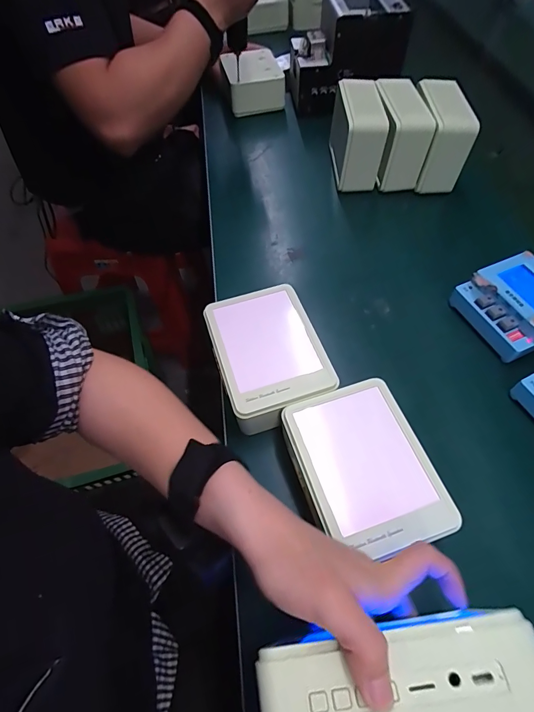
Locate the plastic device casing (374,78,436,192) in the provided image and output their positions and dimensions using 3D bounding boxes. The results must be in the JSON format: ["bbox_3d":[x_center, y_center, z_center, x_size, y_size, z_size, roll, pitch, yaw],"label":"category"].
[{"bbox_3d":[0.198,-0.337,0.591,0.064,0.112,0.135,0,57,1],"label":"plastic device casing"}]

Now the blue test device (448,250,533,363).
[{"bbox_3d":[0.283,-0.055,0.432,0.097,0.051,0.103,-21,59,-12],"label":"blue test device"}]

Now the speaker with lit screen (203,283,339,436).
[{"bbox_3d":[0.002,-0.004,0.405,0.111,0.052,0.149,-17,58,-10],"label":"speaker with lit screen"}]

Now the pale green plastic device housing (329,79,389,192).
[{"bbox_3d":[0.137,-0.346,0.589,0.054,0.114,0.151,-1,57,0],"label":"pale green plastic device housing"}]

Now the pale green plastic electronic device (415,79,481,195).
[{"bbox_3d":[0.256,-0.329,0.581,0.059,0.116,0.139,0,57,1],"label":"pale green plastic electronic device"}]

